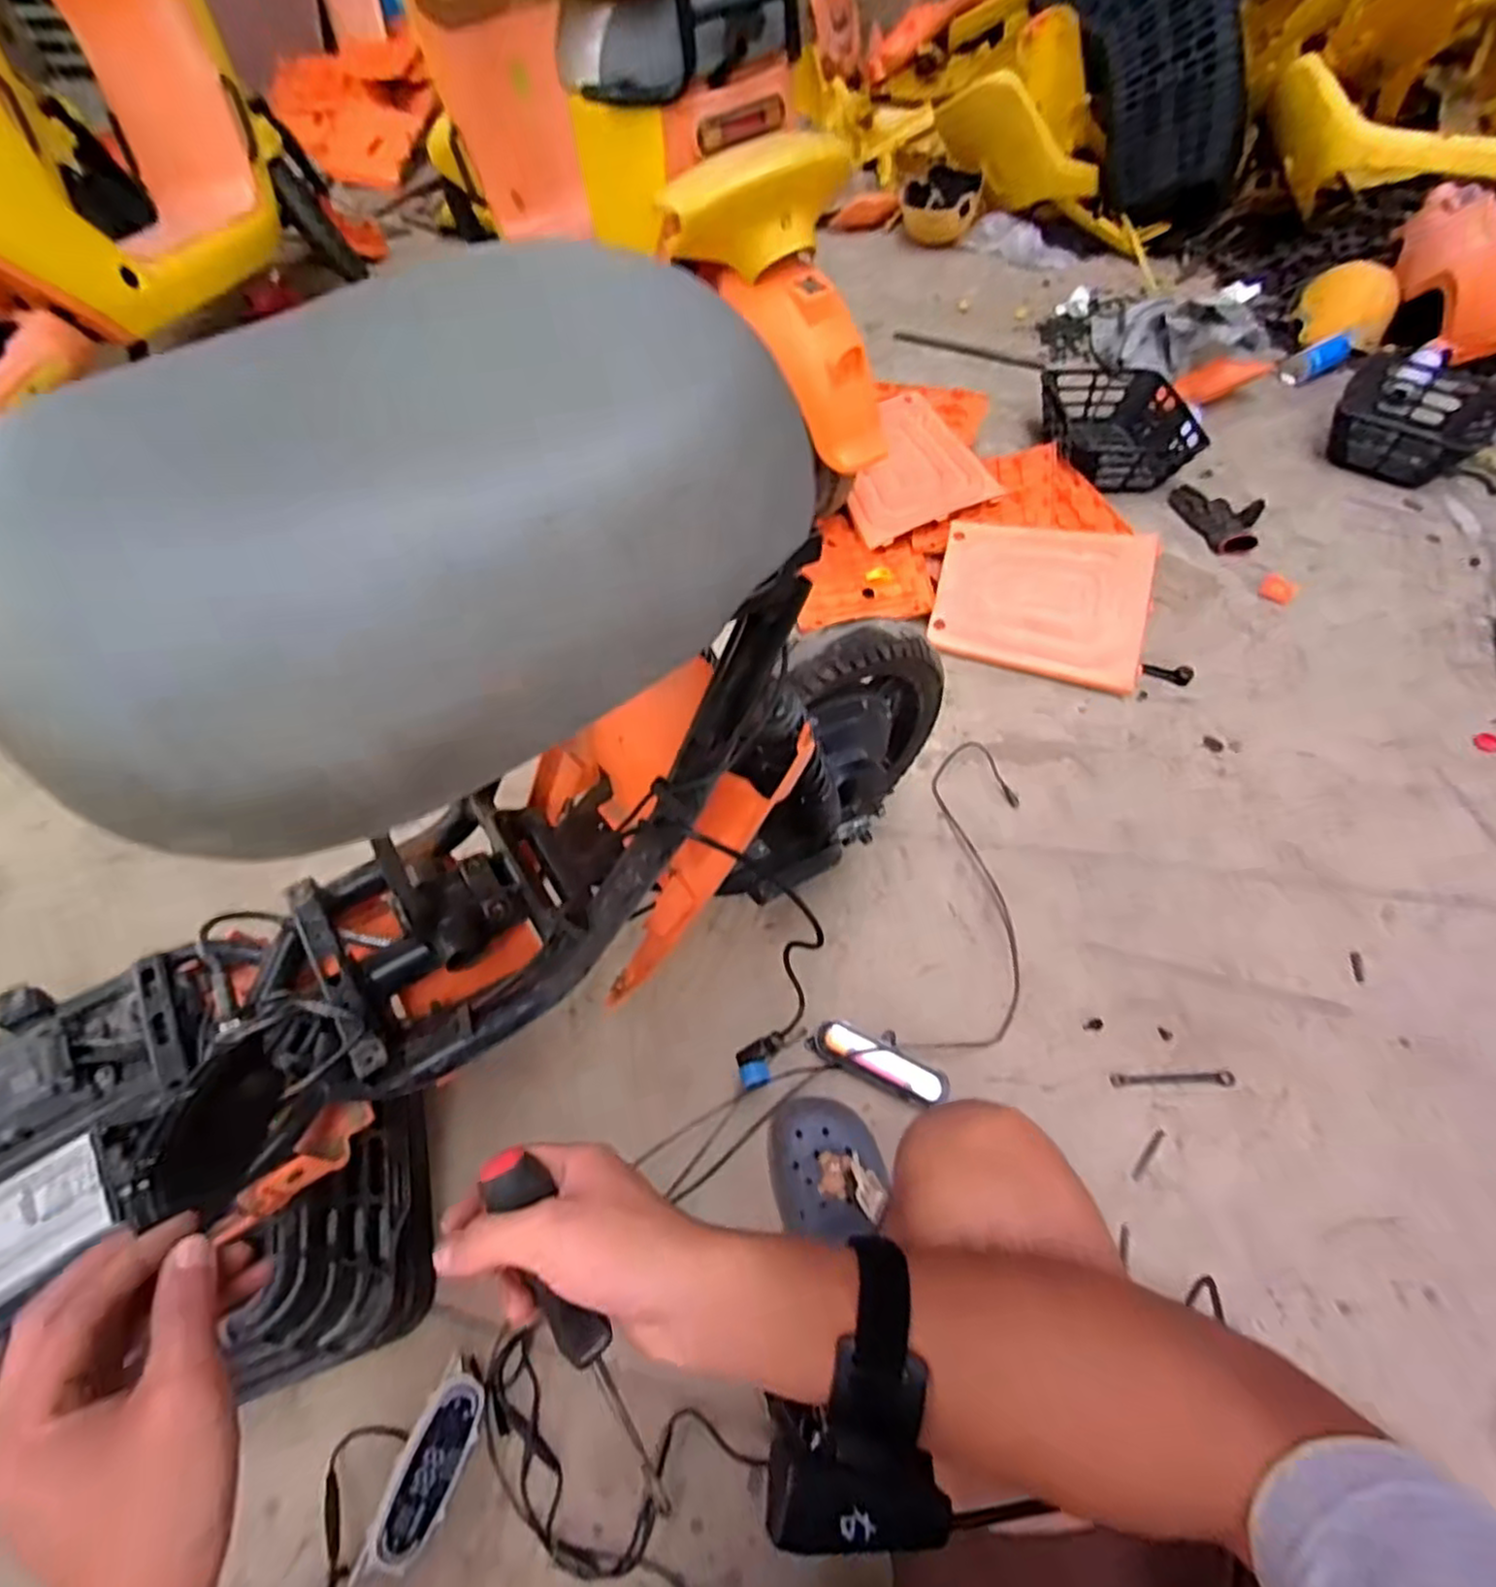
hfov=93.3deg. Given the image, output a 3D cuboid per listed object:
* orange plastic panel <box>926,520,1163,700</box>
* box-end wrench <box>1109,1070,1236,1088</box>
[{"bbox_3d":[0.478,-0.323,1.141,0.324,0.031,0.259,15,82,10],"label":"orange plastic panel"},{"bbox_3d":[0.481,0.324,0.801,0.135,0.013,0.017,0,56,-1],"label":"box-end wrench"}]

